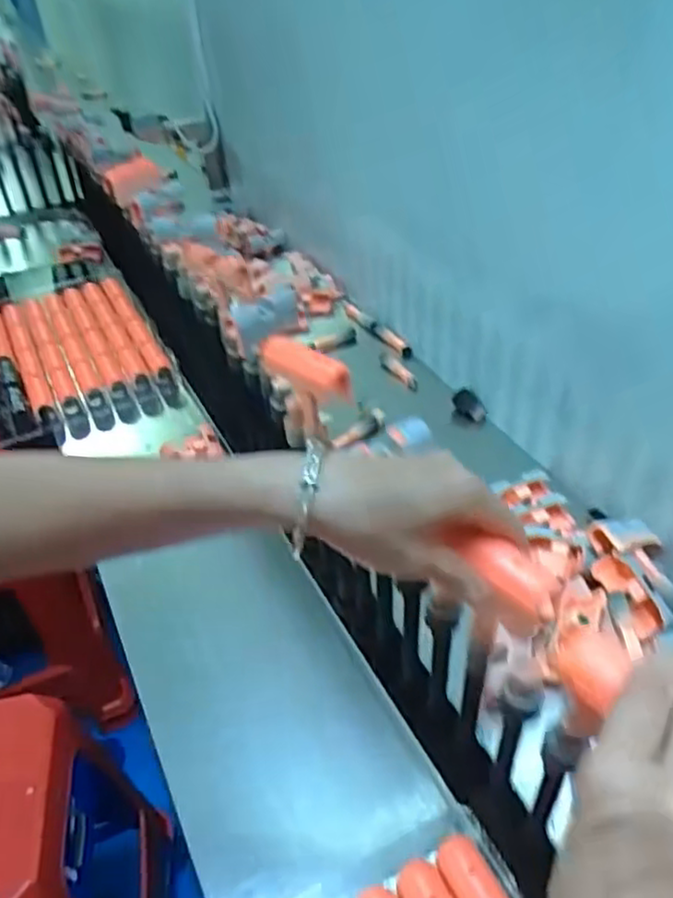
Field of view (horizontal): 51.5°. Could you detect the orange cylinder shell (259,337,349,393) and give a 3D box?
[{"bbox_3d":[-0.026,-0.067,0.550,0.073,0.025,0.022,24,44,9],"label":"orange cylinder shell"}]

